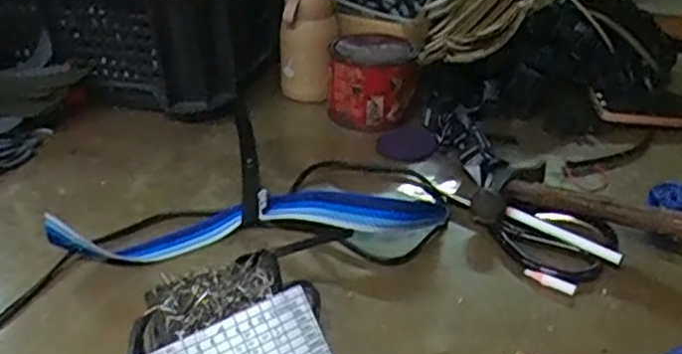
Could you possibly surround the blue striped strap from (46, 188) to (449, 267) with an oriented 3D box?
[{"bbox_3d":[-0.075,0.037,0.617,0.343,0.043,0.080,-5,31,-8],"label":"blue striped strap"}]

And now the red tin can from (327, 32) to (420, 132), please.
[{"bbox_3d":[0.039,-0.111,0.819,0.102,0.079,0.090,3,31,5],"label":"red tin can"}]

